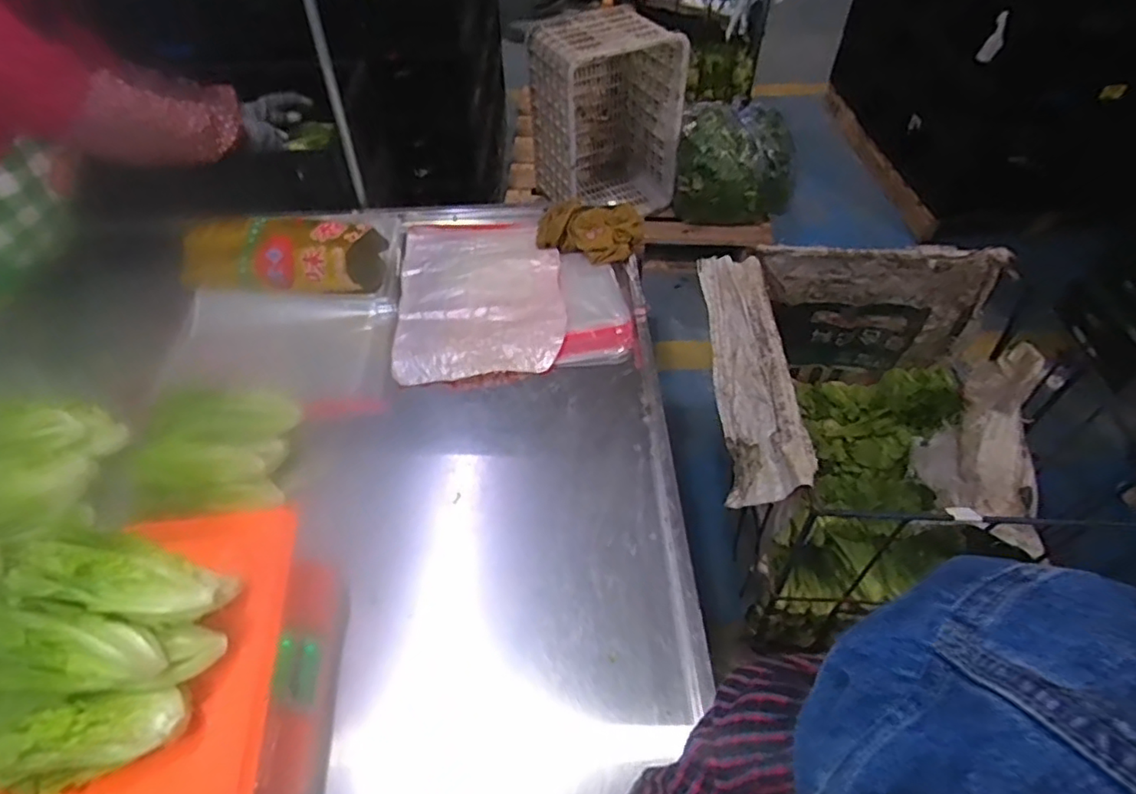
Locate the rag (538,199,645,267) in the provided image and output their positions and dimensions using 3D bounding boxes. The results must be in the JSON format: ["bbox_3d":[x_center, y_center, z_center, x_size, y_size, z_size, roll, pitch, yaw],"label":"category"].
[{"bbox_3d":[0.041,-0.310,1.125,0.191,0.067,0.127,0,51,0],"label":"rag"}]

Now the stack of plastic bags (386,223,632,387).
[{"bbox_3d":[-0.108,-0.202,1.099,0.381,0.043,0.419,-7,51,-6],"label":"stack of plastic bags"}]

